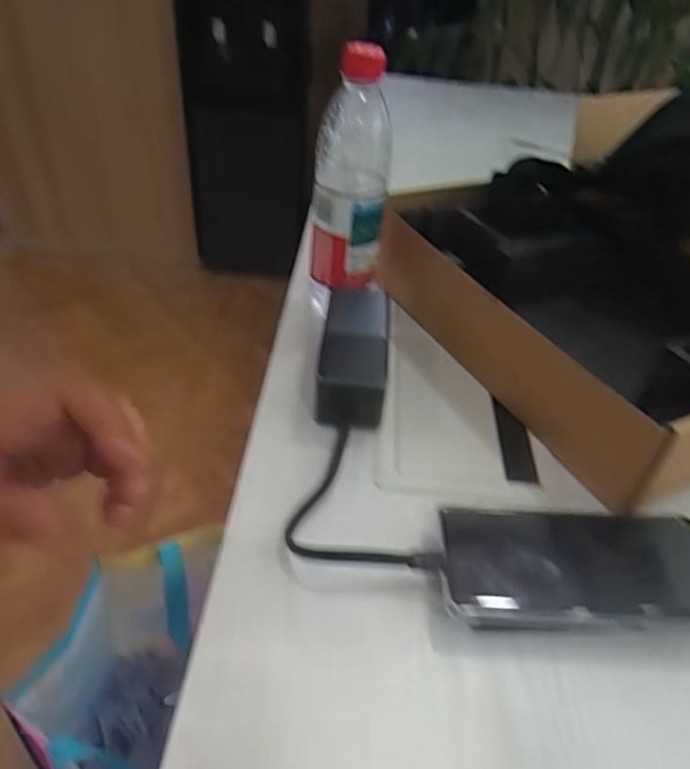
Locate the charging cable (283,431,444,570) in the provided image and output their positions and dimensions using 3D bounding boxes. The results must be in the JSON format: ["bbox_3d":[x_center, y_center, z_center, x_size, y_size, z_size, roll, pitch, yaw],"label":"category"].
[{"bbox_3d":[-0.005,0.077,0.385,0.079,0.015,0.133,-16,44,-22],"label":"charging cable"}]

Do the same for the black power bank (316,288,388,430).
[{"bbox_3d":[0.007,-0.025,0.488,0.052,0.055,0.122,5,41,1],"label":"black power bank"}]

